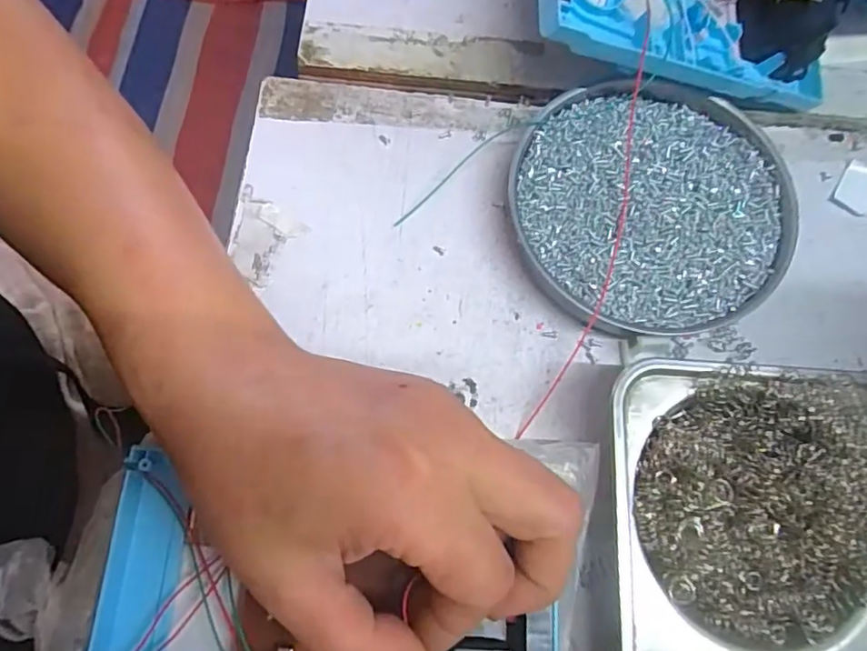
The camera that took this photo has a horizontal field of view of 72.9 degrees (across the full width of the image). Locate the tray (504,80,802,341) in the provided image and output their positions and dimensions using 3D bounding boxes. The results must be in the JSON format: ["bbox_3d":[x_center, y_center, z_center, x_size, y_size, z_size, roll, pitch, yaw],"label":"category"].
[{"bbox_3d":[0.108,-0.059,0.295,0.133,0.021,0.130,0,73,-1],"label":"tray"}]

